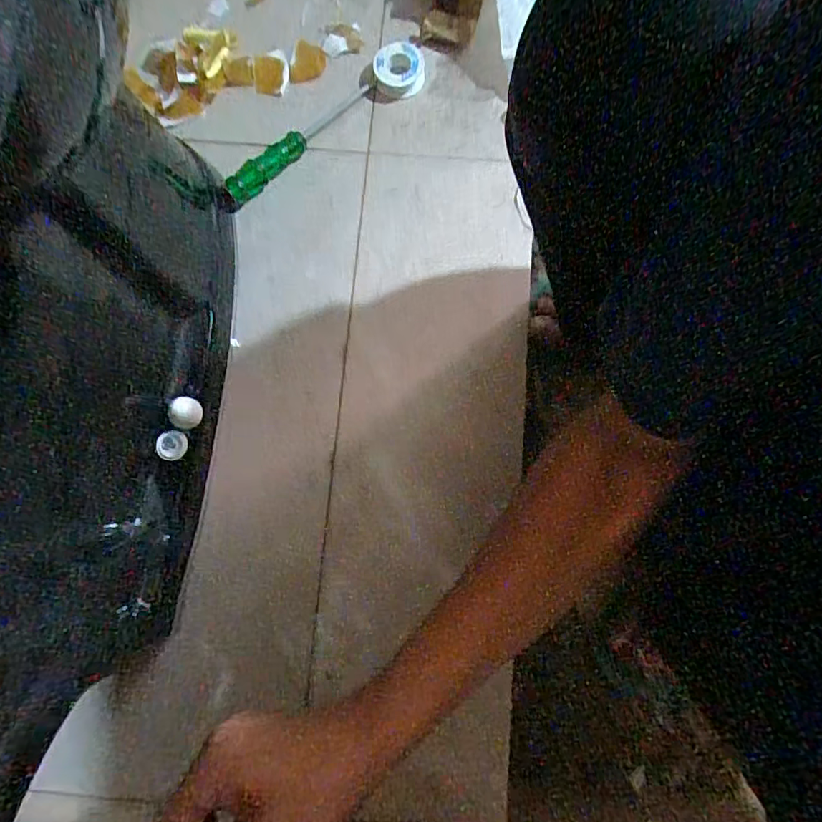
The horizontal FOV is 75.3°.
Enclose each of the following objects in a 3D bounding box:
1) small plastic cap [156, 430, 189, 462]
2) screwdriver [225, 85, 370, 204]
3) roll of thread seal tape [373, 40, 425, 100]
[{"bbox_3d":[-0.201,0.029,0.447,0.025,0.006,0.024,0,79,0],"label":"small plastic cap"},{"bbox_3d":[-0.112,-0.272,0.528,0.176,0.022,0.021,-44,82,-8],"label":"screwdriver"},{"bbox_3d":[-0.012,-0.357,0.550,0.051,0.014,0.056,0,79,0],"label":"roll of thread seal tape"}]

